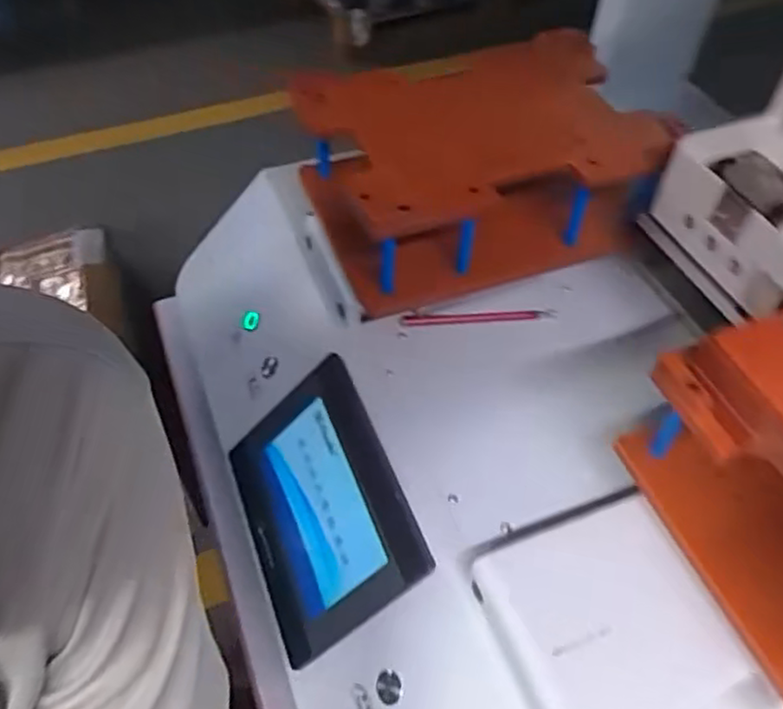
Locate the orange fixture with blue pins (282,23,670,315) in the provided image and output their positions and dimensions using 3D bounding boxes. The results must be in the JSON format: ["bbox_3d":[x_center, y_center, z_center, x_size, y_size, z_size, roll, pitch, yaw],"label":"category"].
[{"bbox_3d":[0.072,-0.146,0.610,0.257,0.149,0.203,-15,53,-13],"label":"orange fixture with blue pins"}]

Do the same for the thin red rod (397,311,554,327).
[{"bbox_3d":[0.075,-0.031,0.603,0.131,0.009,0.010,-2,51,-3],"label":"thin red rod"}]

